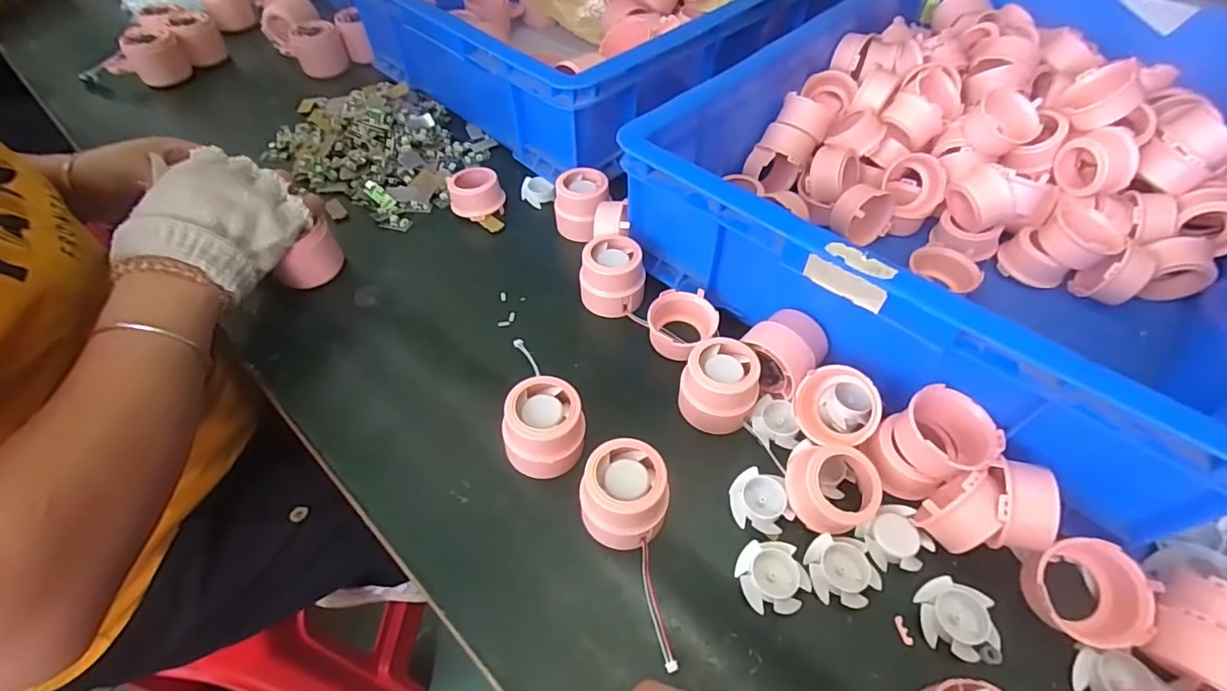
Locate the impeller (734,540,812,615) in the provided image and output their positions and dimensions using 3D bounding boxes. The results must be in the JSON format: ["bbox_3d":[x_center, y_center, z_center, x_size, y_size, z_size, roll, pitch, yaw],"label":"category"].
[{"bbox_3d":[0.093,0.137,0.315,0.037,0.012,0.038,0,52,0],"label":"impeller"}]

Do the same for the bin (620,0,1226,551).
[{"bbox_3d":[0.343,-0.172,0.482,0.408,0.122,0.578,35,60,24],"label":"bin"}]

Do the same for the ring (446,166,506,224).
[{"bbox_3d":[-0.135,-0.150,0.524,0.051,0.030,0.044,-11,53,-8],"label":"ring"}]

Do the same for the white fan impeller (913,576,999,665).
[{"bbox_3d":[0.192,0.153,0.299,0.040,0.014,0.036,25,57,19],"label":"white fan impeller"}]

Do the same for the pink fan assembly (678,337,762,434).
[{"bbox_3d":[0.075,0.029,0.379,0.053,0.048,0.055,11,53,9],"label":"pink fan assembly"}]

